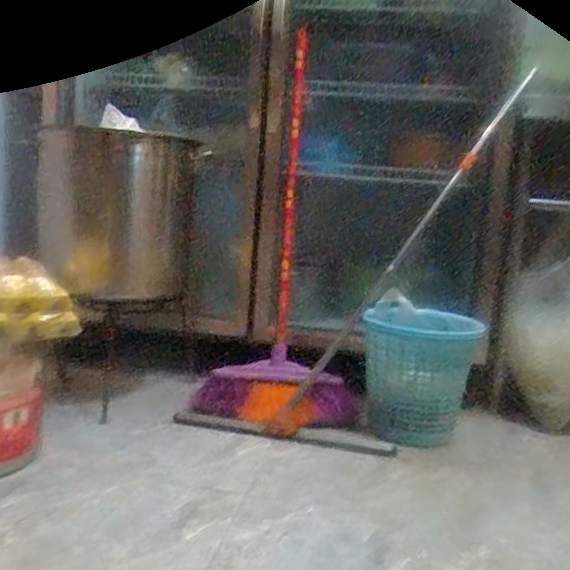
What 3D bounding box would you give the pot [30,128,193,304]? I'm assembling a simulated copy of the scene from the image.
[{"bbox_3d":[-0.394,-0.157,1.314,0.248,0.348,0.257,-4,12,-45],"label":"pot"}]

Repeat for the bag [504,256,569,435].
[{"bbox_3d":[0.649,0.119,1.371,0.214,0.460,0.224,6,8,10],"label":"bag"}]

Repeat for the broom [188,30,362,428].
[{"bbox_3d":[-0.002,-0.098,1.278,0.252,0.821,0.307,-3,11,-42],"label":"broom"}]

